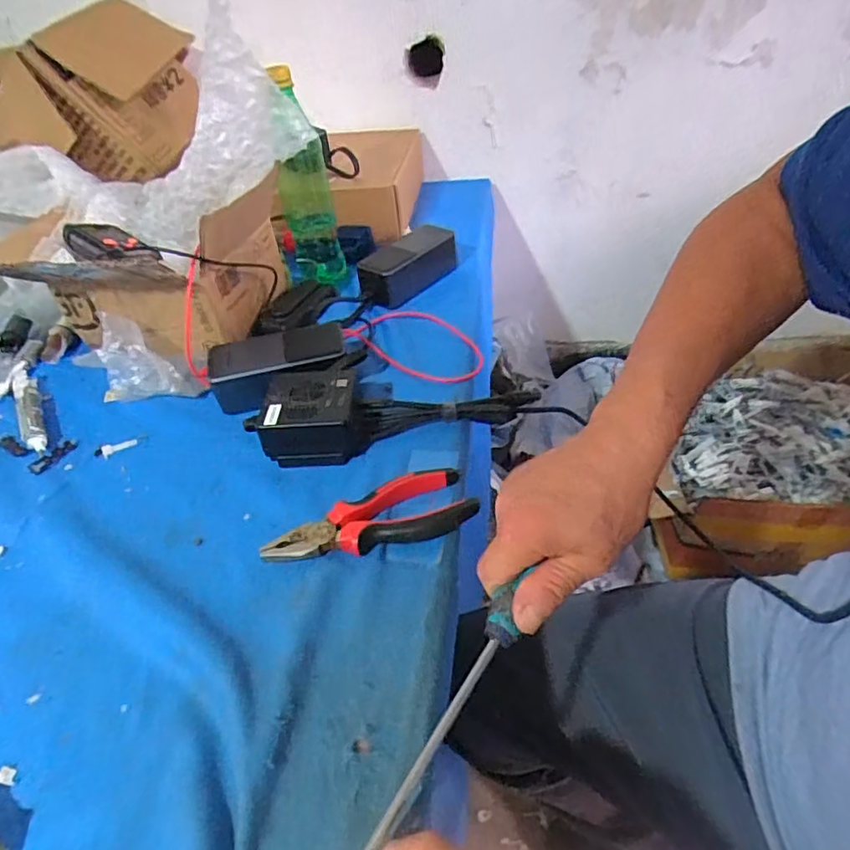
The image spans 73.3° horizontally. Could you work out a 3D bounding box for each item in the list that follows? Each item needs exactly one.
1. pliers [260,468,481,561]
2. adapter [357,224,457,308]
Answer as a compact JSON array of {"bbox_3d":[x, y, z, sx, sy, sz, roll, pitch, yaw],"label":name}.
[{"bbox_3d":[-0.042,0.070,0.432,0.155,0.020,0.054,-13,41,-7],"label":"pliers"},{"bbox_3d":[-0.021,-0.193,0.686,0.140,0.047,0.053,-36,49,-29],"label":"adapter"}]

